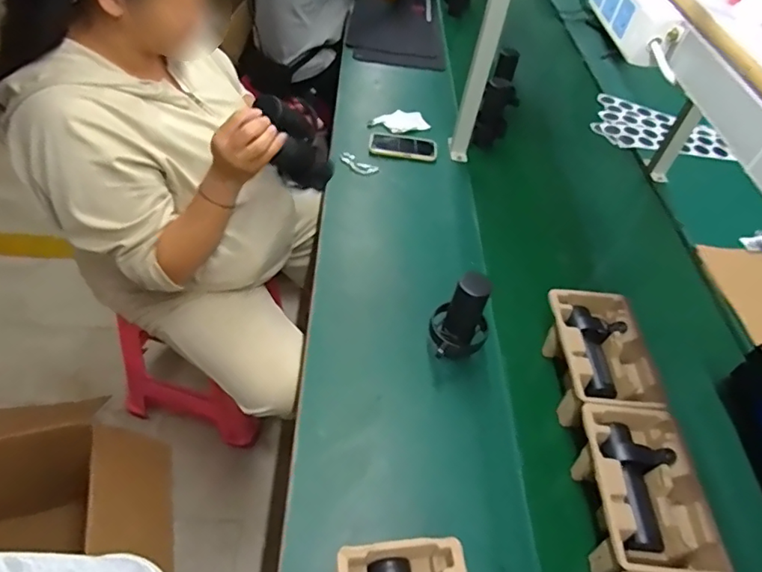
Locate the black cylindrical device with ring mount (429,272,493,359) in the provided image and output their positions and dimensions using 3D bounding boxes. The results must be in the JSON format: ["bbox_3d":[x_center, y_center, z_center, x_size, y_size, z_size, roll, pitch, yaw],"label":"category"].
[{"bbox_3d":[0.133,0.056,0.865,0.094,0.177,0.092,2,44,-2],"label":"black cylindrical device with ring mount"}]

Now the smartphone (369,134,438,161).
[{"bbox_3d":[0.059,-0.361,1.352,0.175,0.020,0.081,3,44,-1],"label":"smartphone"}]

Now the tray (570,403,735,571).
[{"bbox_3d":[0.367,0.298,0.738,0.161,0.102,0.235,2,44,-2],"label":"tray"}]

